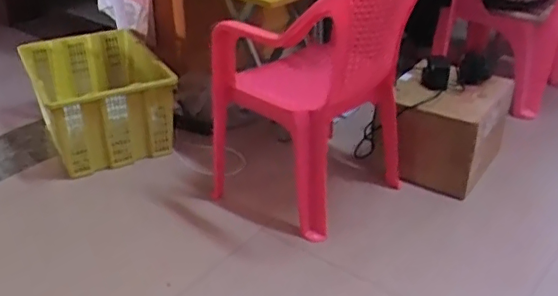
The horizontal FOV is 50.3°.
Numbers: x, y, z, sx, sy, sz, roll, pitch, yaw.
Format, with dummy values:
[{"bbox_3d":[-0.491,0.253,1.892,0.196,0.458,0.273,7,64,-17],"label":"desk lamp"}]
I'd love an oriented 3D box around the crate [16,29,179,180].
[{"bbox_3d":[-0.519,-0.141,1.716,0.320,0.225,0.465,-16,35,-25],"label":"crate"}]

